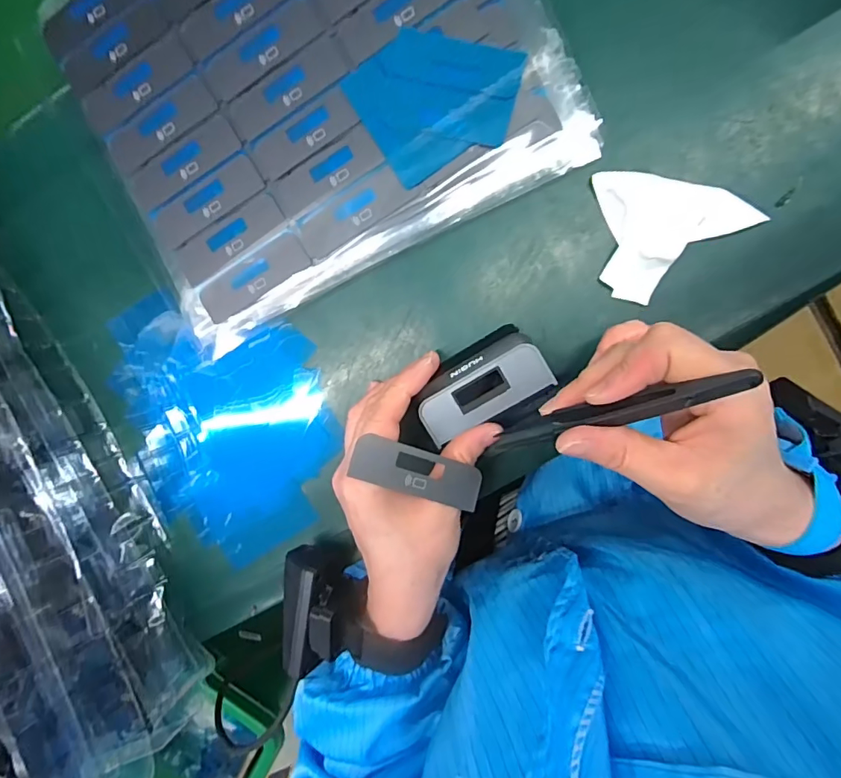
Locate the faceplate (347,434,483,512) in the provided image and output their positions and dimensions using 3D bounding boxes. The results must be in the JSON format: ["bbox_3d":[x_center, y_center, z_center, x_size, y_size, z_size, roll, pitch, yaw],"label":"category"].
[{"bbox_3d":[0.000,0.044,0.255,0.068,0.006,0.023,20,80,-15],"label":"faceplate"}]

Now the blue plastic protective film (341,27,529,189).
[{"bbox_3d":[0.011,-0.162,0.267,0.085,0.006,0.073,-32,90,8],"label":"blue plastic protective film"}]

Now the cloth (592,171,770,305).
[{"bbox_3d":[0.143,-0.090,0.268,0.080,0.019,0.071,-7,93,8],"label":"cloth"}]

